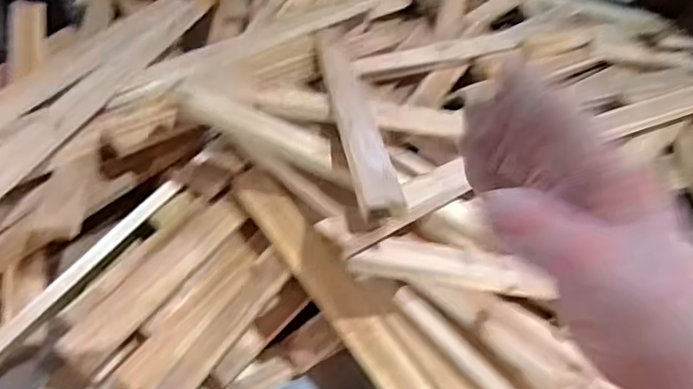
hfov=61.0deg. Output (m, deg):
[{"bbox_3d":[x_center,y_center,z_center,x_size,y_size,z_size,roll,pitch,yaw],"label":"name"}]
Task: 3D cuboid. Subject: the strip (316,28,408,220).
[{"bbox_3d":[0.002,-0.122,0.730,0.045,0.020,0.509,-1,32,-8],"label":"strip"}]

